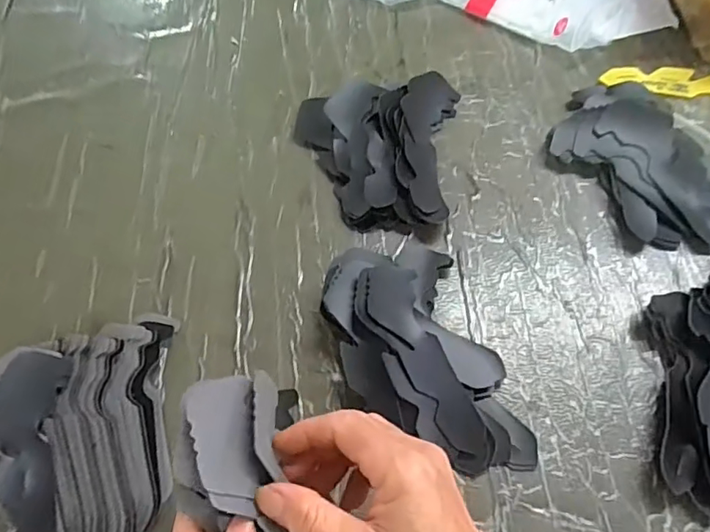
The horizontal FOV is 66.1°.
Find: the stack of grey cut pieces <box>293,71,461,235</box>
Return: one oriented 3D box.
[{"bbox_3d":[0.016,-0.112,0.498,0.145,0.035,0.162,3,63,5],"label":"stack of grey cut pieces"}]

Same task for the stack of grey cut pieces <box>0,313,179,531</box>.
[{"bbox_3d":[-0.185,0.114,0.378,0.128,0.049,0.151,-24,64,-9],"label":"stack of grey cut pieces"}]

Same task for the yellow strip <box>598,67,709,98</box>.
[{"bbox_3d":[0.316,-0.175,0.523,0.148,0.007,0.045,14,65,10],"label":"yellow strip"}]

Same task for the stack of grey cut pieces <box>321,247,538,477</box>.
[{"bbox_3d":[0.047,0.065,0.395,0.106,0.041,0.177,-19,64,-7],"label":"stack of grey cut pieces"}]

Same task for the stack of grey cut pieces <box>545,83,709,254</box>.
[{"bbox_3d":[0.250,-0.094,0.467,0.110,0.034,0.179,-26,65,-10],"label":"stack of grey cut pieces"}]

